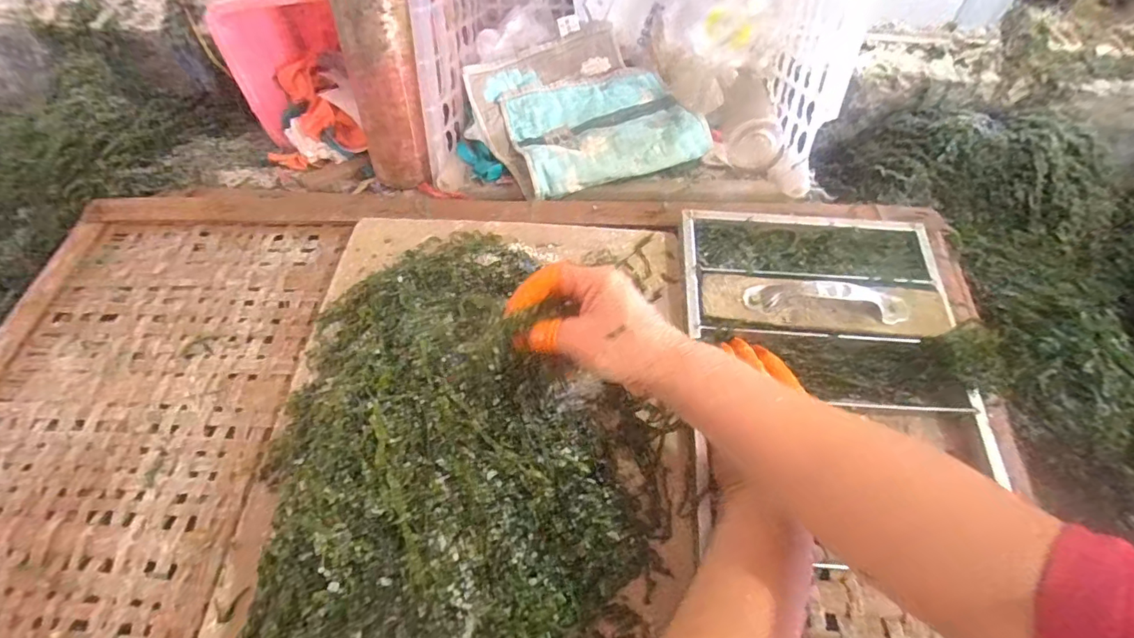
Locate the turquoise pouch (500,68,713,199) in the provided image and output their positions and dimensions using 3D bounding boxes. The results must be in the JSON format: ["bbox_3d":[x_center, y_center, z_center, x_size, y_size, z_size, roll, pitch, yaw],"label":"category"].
[{"bbox_3d":[0.042,-0.248,0.647,0.226,0.033,0.194,-17,52,-16],"label":"turquoise pouch"}]

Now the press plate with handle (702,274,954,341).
[{"bbox_3d":[0.238,-0.018,0.465,0.217,0.031,0.061,4,65,4],"label":"press plate with handle"}]

